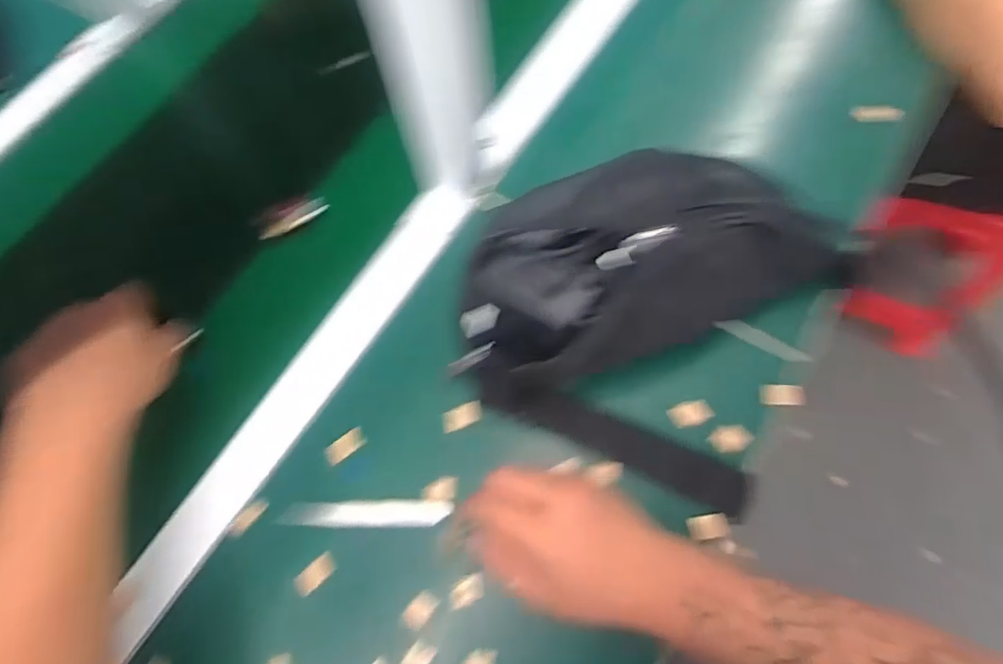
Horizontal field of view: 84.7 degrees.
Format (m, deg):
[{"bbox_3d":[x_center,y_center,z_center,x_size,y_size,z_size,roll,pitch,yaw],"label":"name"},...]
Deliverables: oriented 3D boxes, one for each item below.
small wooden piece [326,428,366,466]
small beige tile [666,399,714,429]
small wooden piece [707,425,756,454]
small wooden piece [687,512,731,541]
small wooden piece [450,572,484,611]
[{"bbox_3d":[-0.118,0.086,0.417,0.014,0.006,0.032,42,62,17],"label":"small wooden piece"},{"bbox_3d":[0.142,0.061,0.411,0.031,0.009,0.017,-13,69,-2],"label":"small beige tile"},{"bbox_3d":[0.169,0.080,0.409,0.029,0.013,0.019,-11,69,-2],"label":"small wooden piece"},{"bbox_3d":[0.146,0.139,0.391,0.027,0.013,0.016,-9,68,-1],"label":"small wooden piece"},{"bbox_3d":[-0.023,0.177,0.376,0.027,0.008,0.016,-25,70,-7],"label":"small wooden piece"}]

